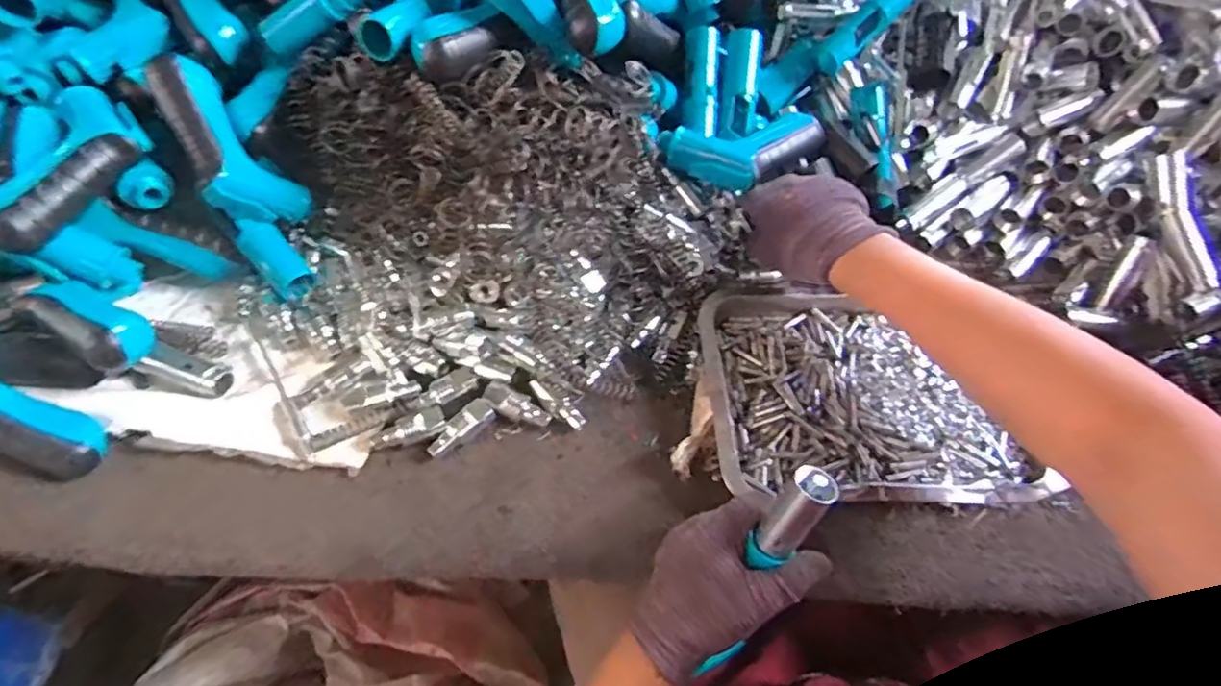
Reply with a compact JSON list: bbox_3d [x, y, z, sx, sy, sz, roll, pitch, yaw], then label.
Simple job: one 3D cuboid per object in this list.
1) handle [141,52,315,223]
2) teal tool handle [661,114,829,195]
[{"bbox_3d":[-0.298,-0.149,0.485,0.065,0.052,0.138,-40,112,-23],"label":"handle"},{"bbox_3d":[0.117,-0.161,0.540,0.134,0.028,0.070,-15,62,-7],"label":"teal tool handle"}]

